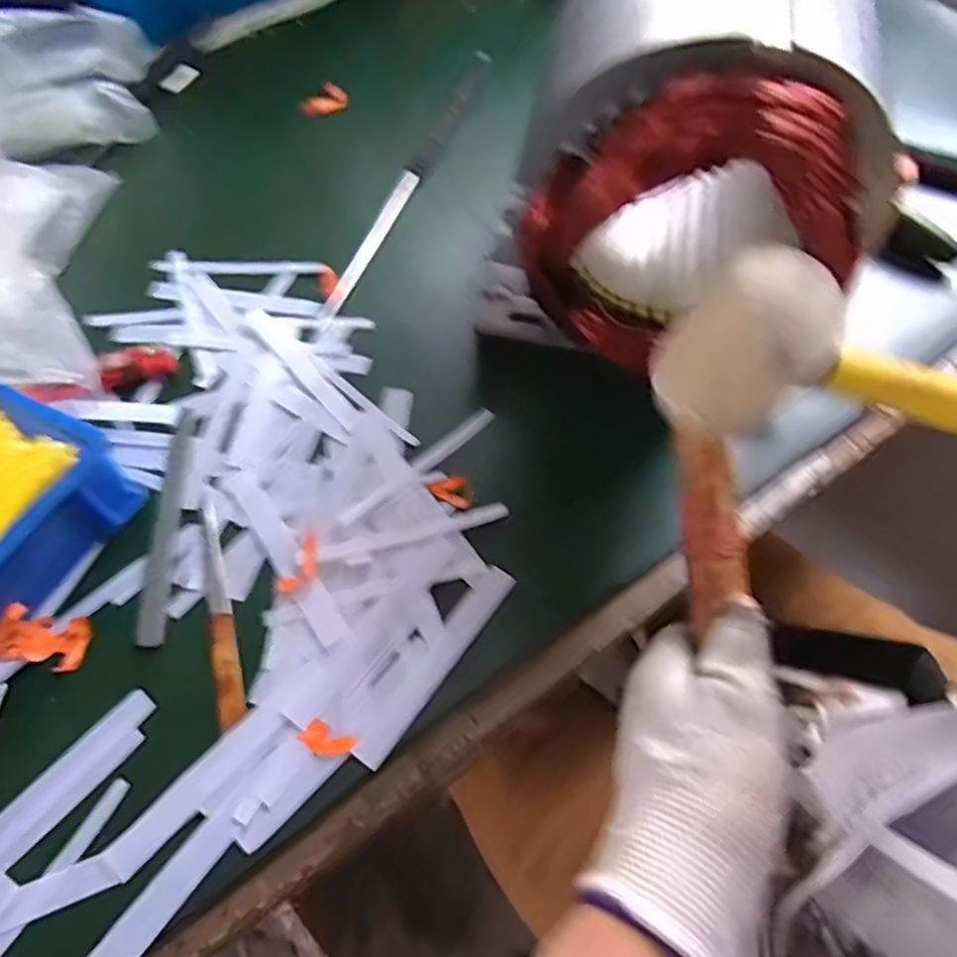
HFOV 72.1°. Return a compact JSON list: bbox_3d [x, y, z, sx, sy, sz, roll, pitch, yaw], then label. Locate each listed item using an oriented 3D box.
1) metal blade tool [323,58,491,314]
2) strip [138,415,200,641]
[{"bbox_3d":[-0.045,-0.224,0.476,0.017,0.004,0.281,19,61,9],"label":"metal blade tool"},{"bbox_3d":[-0.164,0.022,0.345,0.017,0.004,0.132,-5,60,0],"label":"strip"}]

